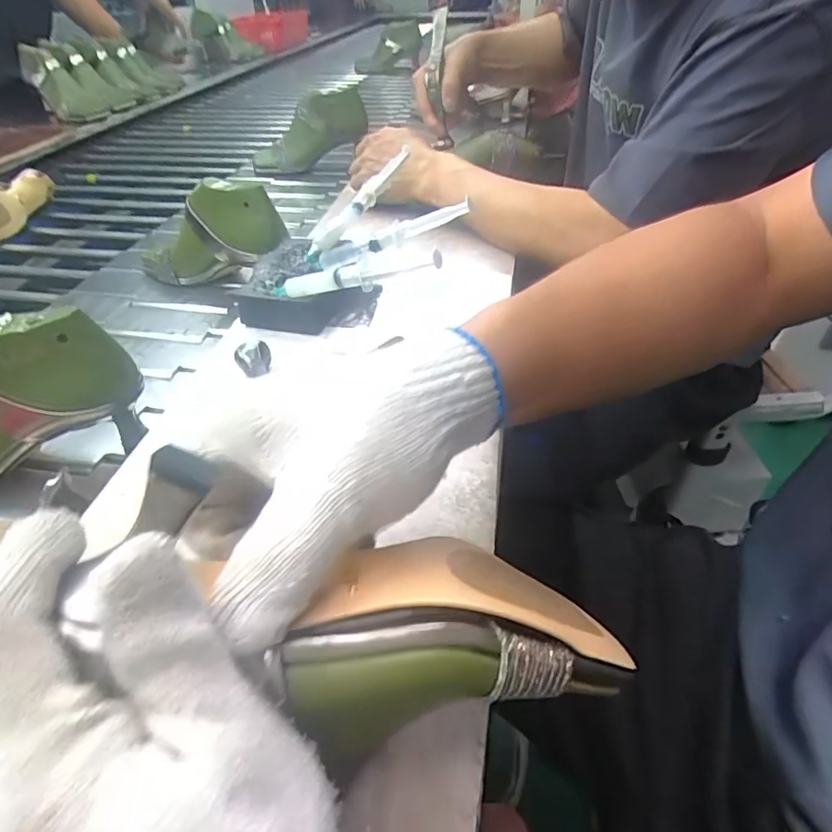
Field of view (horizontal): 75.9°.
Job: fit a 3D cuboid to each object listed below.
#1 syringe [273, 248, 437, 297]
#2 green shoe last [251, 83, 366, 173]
[{"bbox_3d":[-0.058,-0.113,0.439,0.154,0.021,0.018,-1,34,28],"label":"syringe"},{"bbox_3d":[-0.204,-0.533,1.008,0.231,0.100,0.099,-27,36,12],"label":"green shoe last"}]

